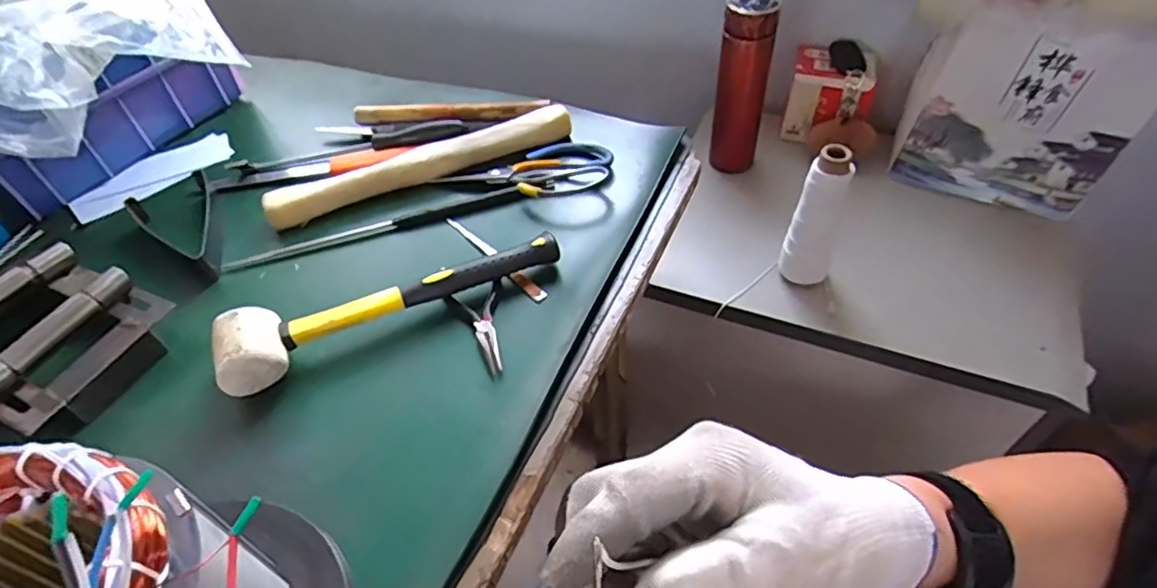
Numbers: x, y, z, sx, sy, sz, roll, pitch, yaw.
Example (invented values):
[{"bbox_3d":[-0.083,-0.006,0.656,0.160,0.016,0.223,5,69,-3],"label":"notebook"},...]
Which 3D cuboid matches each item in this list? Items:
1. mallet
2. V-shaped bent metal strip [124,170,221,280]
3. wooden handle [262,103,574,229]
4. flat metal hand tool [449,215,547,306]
[{"bbox_3d":[-0.156,-0.002,0.515,0.287,0.048,0.069,-25,51,-17],"label":"mallet"},{"bbox_3d":[-0.380,-0.066,0.599,0.074,0.031,0.146,-33,54,-23],"label":"V-shaped bent metal strip"},{"bbox_3d":[-0.161,-0.138,0.649,0.319,0.031,0.042,-20,50,-13],"label":"wooden handle"},{"bbox_3d":[-0.079,-0.038,0.567,0.014,0.007,0.149,-34,54,-23],"label":"flat metal hand tool"}]

